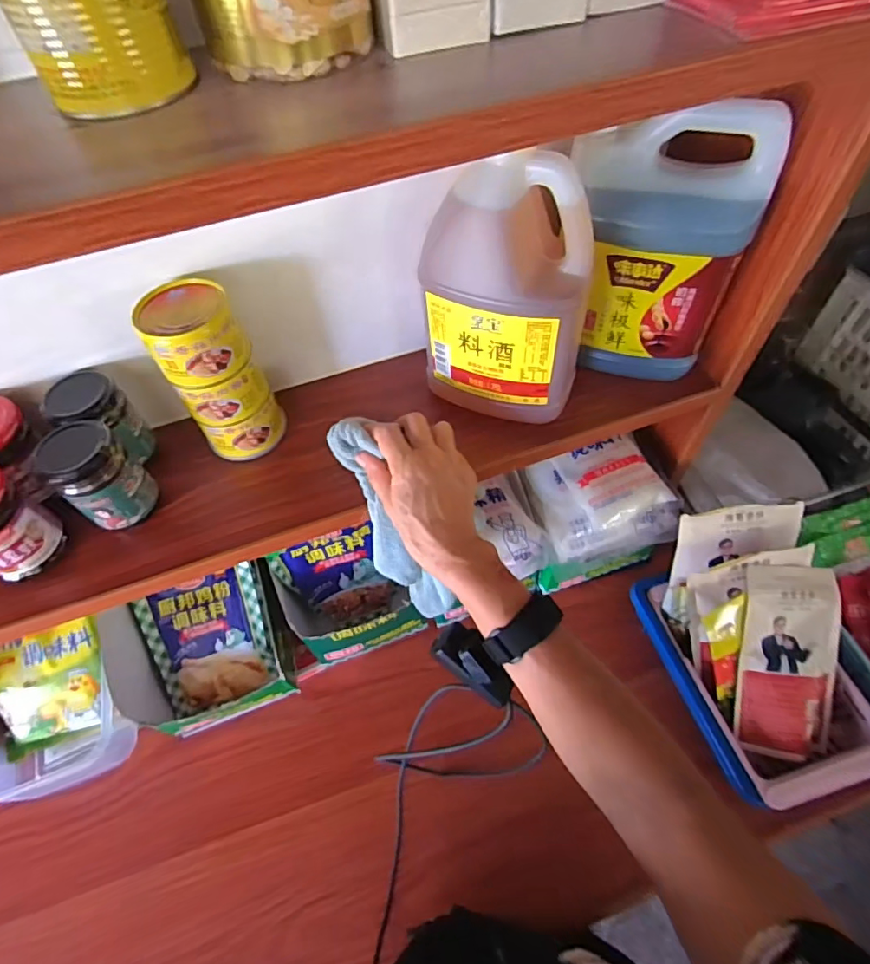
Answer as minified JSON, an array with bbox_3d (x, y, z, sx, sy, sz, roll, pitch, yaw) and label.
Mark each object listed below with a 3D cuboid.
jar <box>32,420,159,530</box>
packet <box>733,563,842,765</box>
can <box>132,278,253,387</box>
[{"bbox_3d":[-0.276,-0.003,0.424,0.057,0.096,0.054,-2,56,3],"label":"jar"},{"bbox_3d":[0.378,0.187,0.539,0.110,0.022,0.194,4,88,-6],"label":"packet"},{"bbox_3d":[-0.190,-0.118,0.403,0.068,0.049,0.068,-2,56,3],"label":"can"}]

